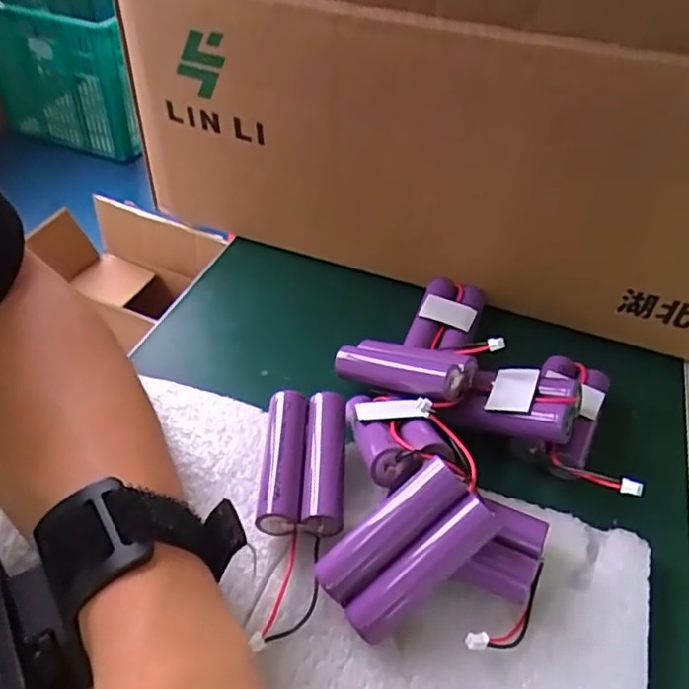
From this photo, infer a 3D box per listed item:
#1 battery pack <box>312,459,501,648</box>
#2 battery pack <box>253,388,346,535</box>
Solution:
[{"bbox_3d":[0.024,0.078,0.240,0.066,0.016,0.038,-43,68,0],"label":"battery pack"},{"bbox_3d":[-0.018,0.052,0.279,0.035,0.023,0.066,4,43,-2],"label":"battery pack"}]

